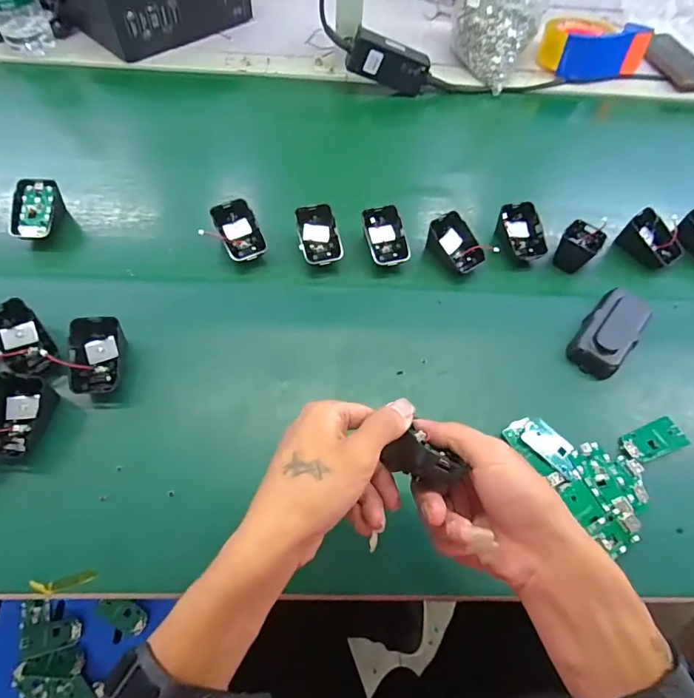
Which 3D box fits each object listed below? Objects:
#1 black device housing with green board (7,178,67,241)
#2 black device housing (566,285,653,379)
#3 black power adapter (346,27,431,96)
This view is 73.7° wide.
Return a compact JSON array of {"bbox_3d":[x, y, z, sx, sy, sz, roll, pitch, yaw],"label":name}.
[{"bbox_3d":[-0.346,-0.149,0.516,0.038,0.041,0.073,1,61,-3],"label":"black device housing with green board"},{"bbox_3d":[0.275,-0.018,0.484,0.050,0.028,0.105,39,65,17],"label":"black device housing"},{"bbox_3d":[0.060,-0.408,0.661,0.114,0.053,0.025,11,57,-20],"label":"black power adapter"}]

